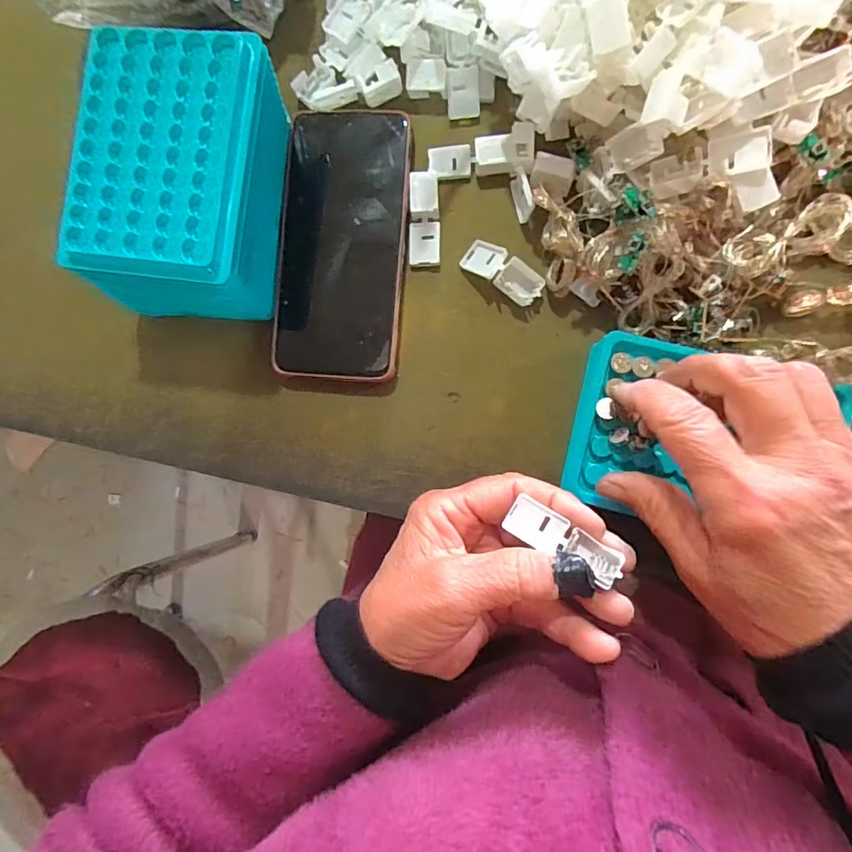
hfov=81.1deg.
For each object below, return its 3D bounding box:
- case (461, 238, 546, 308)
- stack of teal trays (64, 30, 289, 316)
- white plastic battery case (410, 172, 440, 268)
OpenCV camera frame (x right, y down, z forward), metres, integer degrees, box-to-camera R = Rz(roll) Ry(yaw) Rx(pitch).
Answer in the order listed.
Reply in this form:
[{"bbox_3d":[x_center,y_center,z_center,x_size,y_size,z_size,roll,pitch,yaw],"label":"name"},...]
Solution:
[{"bbox_3d":[0.046,-0.094,0.302,0.051,0.015,0.021,33,92,6],"label":"case"},{"bbox_3d":[-0.133,-0.133,0.285,0.097,0.074,0.144,12,90,6],"label":"stack of teal trays"},{"bbox_3d":[-0.001,-0.128,0.309,0.019,0.011,0.055,0,89,6],"label":"white plastic battery case"}]

